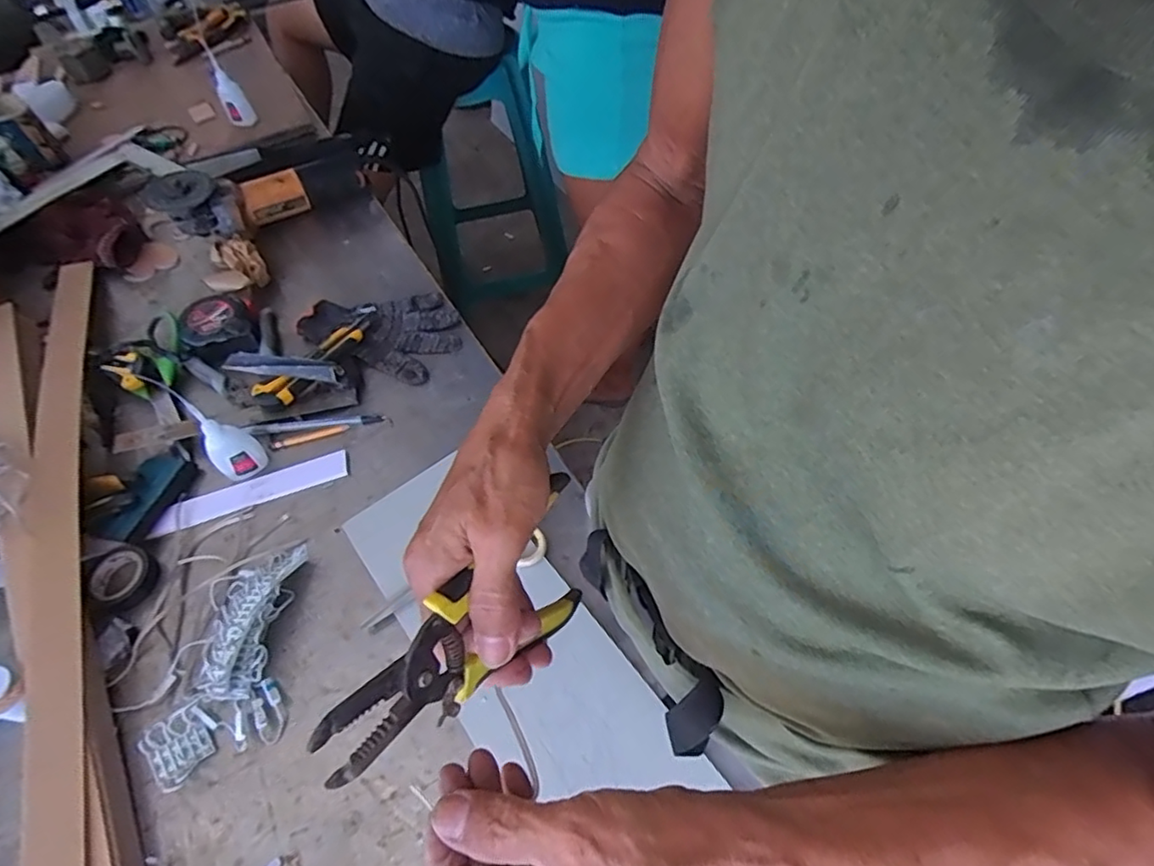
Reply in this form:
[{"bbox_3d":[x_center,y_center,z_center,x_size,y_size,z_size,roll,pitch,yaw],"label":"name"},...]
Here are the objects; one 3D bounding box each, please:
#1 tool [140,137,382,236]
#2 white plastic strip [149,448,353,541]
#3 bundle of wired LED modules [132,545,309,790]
[{"bbox_3d":[-0.433,-0.351,0.839,0.288,0.090,0.074,-33,61,-18],"label":"tool"},{"bbox_3d":[-0.338,0.061,0.624,0.193,0.006,0.030,-19,68,-10],"label":"white plastic strip"},{"bbox_3d":[-0.301,0.191,0.516,0.103,0.035,0.191,-5,56,0],"label":"bundle of wired LED modules"}]

